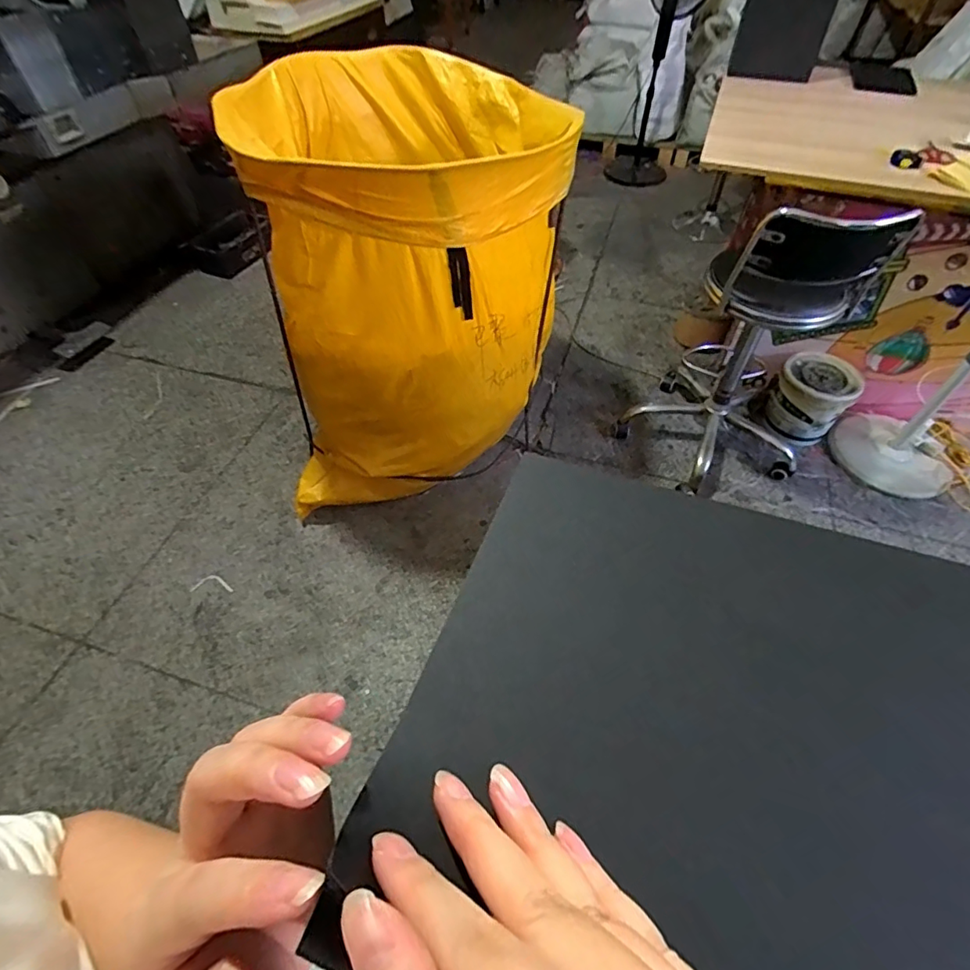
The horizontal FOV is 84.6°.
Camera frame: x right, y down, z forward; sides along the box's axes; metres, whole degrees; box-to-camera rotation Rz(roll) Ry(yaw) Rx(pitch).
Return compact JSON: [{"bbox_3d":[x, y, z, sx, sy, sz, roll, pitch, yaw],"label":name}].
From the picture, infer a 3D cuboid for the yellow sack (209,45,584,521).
[{"bbox_3d":[-0.201,-0.597,1.557,0.774,0.872,0.918,-4,51,-3],"label":"yellow sack"}]

